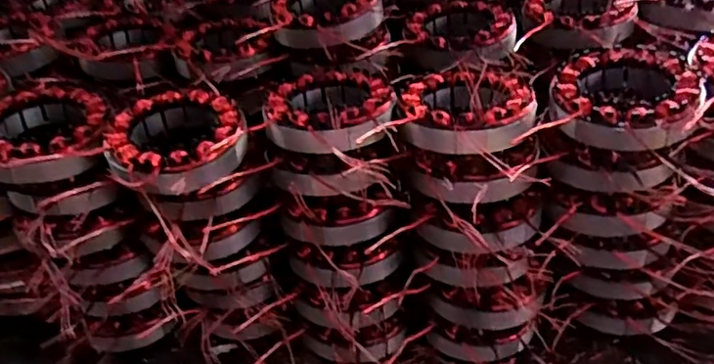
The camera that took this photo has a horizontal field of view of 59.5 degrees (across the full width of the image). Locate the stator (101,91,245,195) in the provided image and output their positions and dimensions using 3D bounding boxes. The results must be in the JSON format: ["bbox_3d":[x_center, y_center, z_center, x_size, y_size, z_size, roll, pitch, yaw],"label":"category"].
[{"bbox_3d":[-0.118,-0.027,0.404,0.086,0.027,0.083,-3,35,2],"label":"stator"}]

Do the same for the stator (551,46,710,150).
[{"bbox_3d":[0.170,-0.051,0.396,0.087,0.033,0.093,17,40,26],"label":"stator"}]

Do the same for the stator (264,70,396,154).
[{"bbox_3d":[-0.017,-0.045,0.414,0.082,0.027,0.097,-1,36,4],"label":"stator"}]

